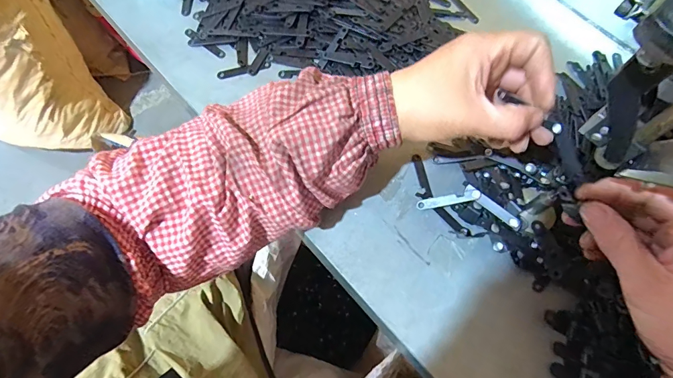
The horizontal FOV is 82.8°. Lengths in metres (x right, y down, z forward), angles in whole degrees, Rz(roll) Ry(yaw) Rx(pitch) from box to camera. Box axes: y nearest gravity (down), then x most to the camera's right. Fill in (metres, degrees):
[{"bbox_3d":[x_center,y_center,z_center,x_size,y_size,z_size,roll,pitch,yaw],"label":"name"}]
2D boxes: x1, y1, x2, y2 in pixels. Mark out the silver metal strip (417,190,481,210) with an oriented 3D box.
[{"bbox_3d":[0.094,0.010,0.323,0.051,0.004,0.008,-12,66,20],"label":"silver metal strip"}]

